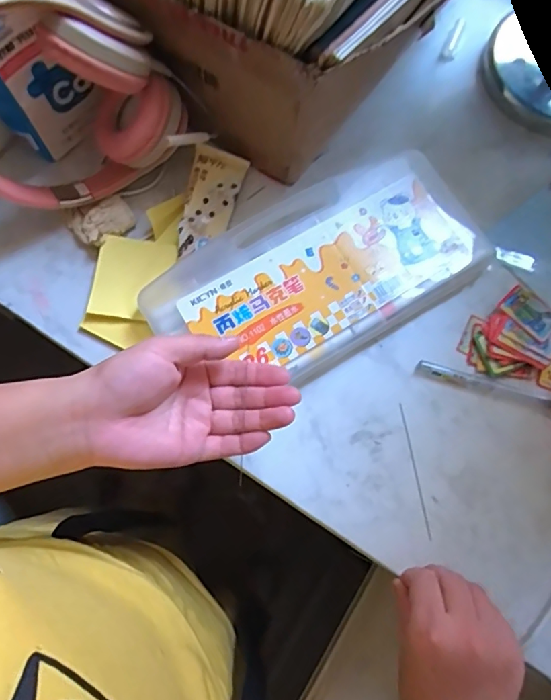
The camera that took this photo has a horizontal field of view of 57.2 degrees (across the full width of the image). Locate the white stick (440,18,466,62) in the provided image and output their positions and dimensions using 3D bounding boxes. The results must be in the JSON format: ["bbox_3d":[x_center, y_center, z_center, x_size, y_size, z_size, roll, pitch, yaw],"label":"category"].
[{"bbox_3d":[0.184,-0.317,0.517,0.013,0.008,0.050,25,76,6],"label":"white stick"}]

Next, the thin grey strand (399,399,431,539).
[{"bbox_3d":[0.113,0.097,0.410,0.004,0.004,0.108,-8,75,-3],"label":"thin grey strand"}]

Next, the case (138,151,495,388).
[{"bbox_3d":[0.039,-0.065,0.436,0.278,0.034,0.142,-31,78,-8],"label":"case"}]

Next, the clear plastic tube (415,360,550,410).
[{"bbox_3d":[0.179,0.029,0.426,0.119,0.005,0.011,16,76,4],"label":"clear plastic tube"}]

